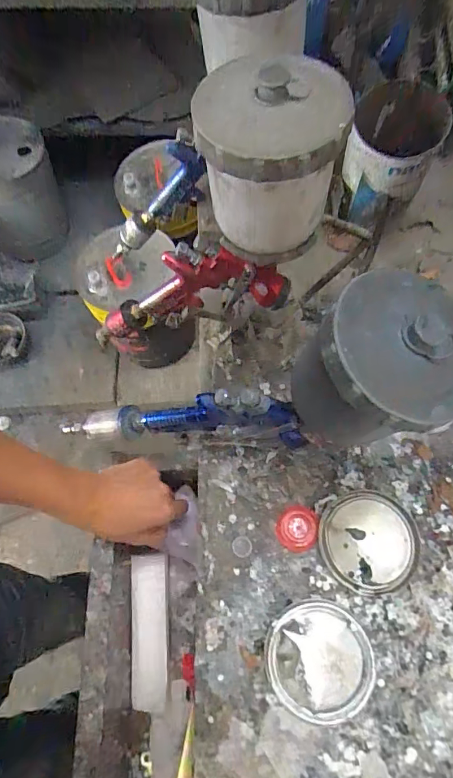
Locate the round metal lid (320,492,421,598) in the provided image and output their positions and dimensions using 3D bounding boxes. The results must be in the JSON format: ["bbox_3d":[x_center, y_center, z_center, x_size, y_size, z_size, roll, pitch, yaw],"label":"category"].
[{"bbox_3d":[0.144,0.153,0.455,0.097,0.015,0.095,5,68,4],"label":"round metal lid"}]

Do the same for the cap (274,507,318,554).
[{"bbox_3d":[0.072,0.142,0.461,0.041,0.017,0.043,-1,68,2],"label":"cap"}]

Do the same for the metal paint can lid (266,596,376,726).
[{"bbox_3d":[0.085,0.248,0.417,0.093,0.015,0.094,-1,68,2],"label":"metal paint can lid"}]

